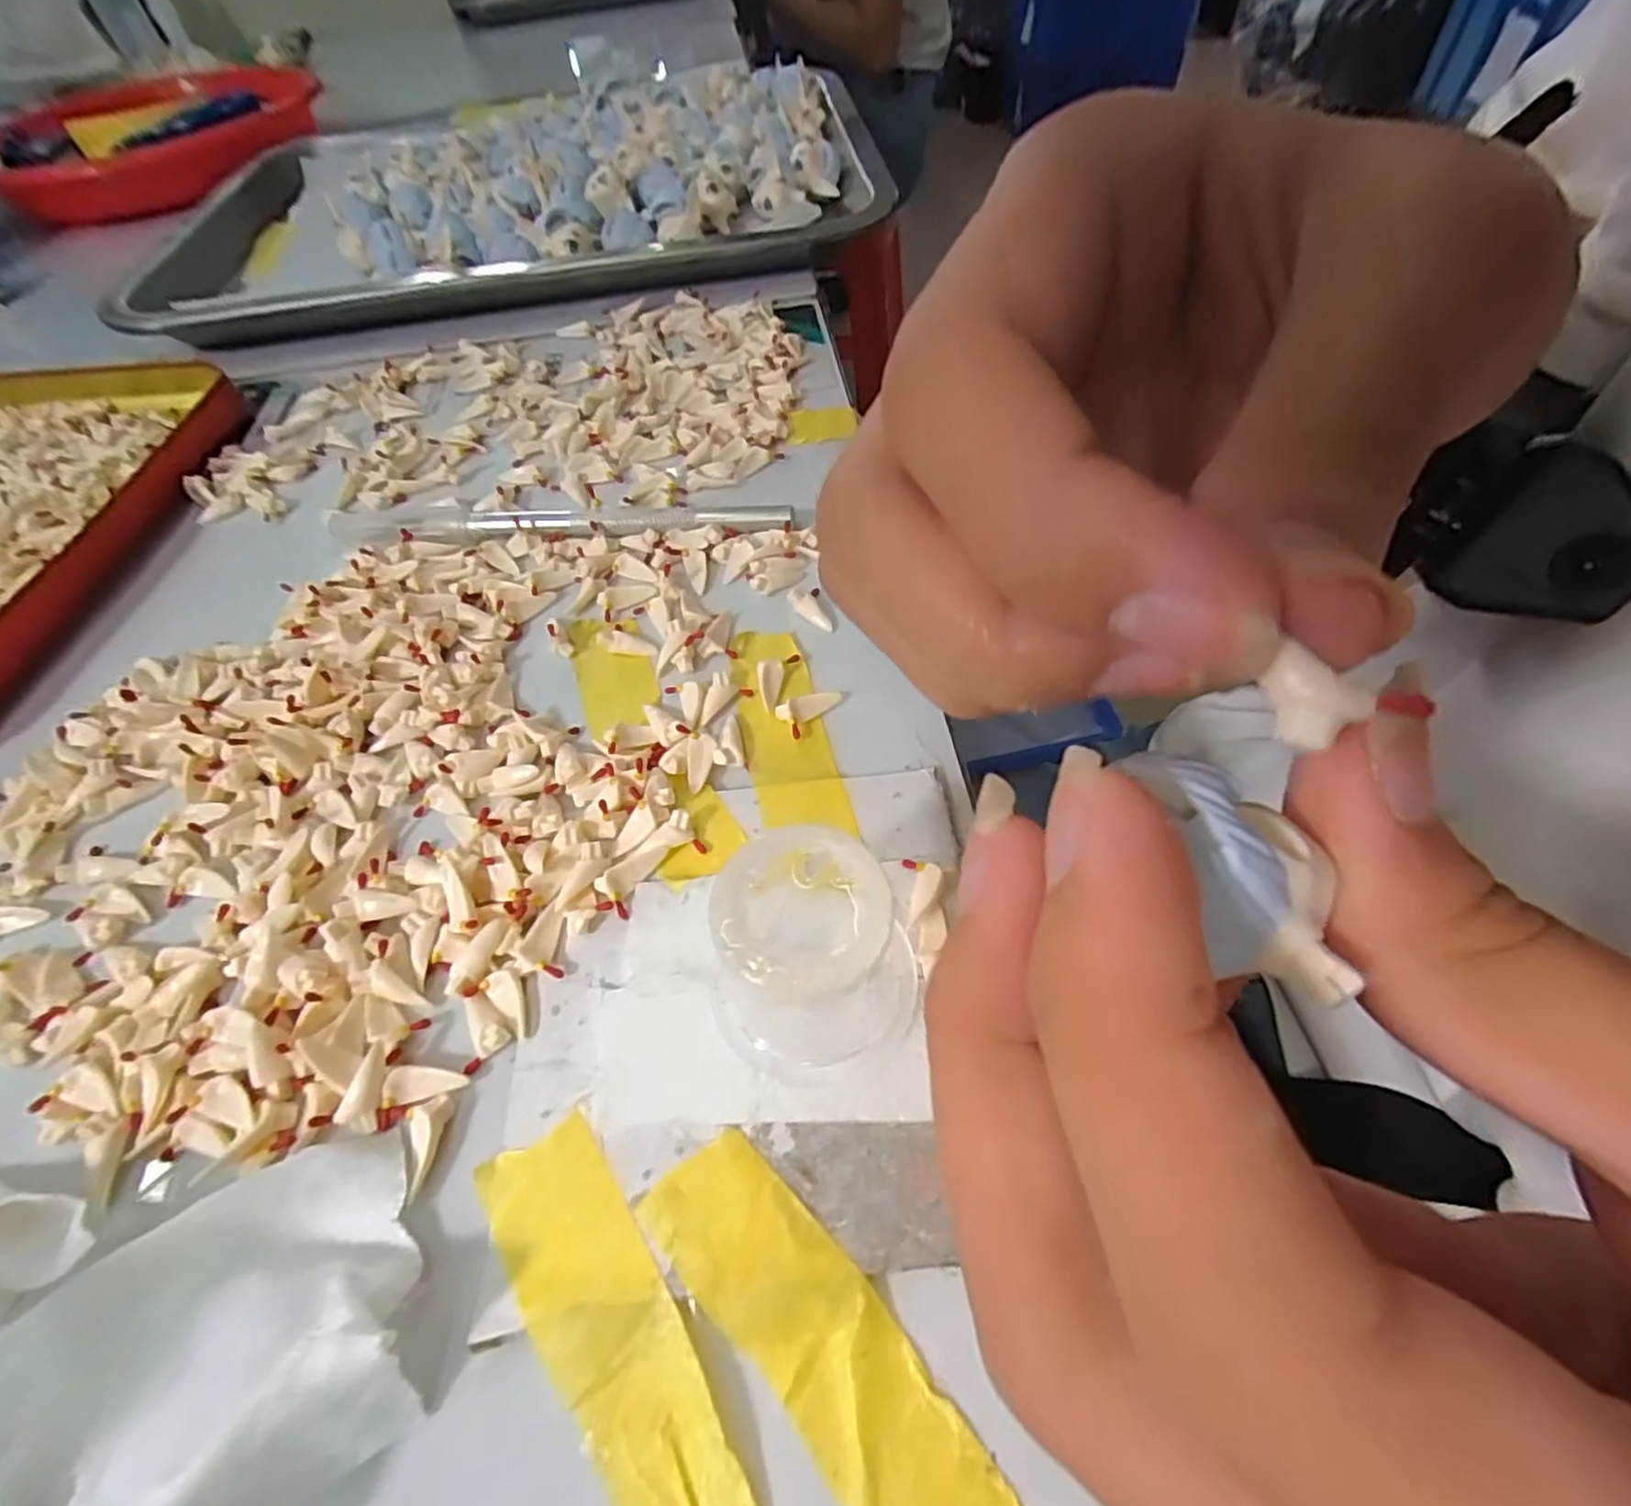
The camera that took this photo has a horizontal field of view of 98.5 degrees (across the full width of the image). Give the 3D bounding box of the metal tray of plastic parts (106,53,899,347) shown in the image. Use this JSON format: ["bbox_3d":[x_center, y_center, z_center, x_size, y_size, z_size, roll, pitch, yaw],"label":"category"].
[{"bbox_3d":[-0.144,-0.302,0.370,0.328,0.031,0.251,-7,55,1],"label":"metal tray of plastic parts"}]

